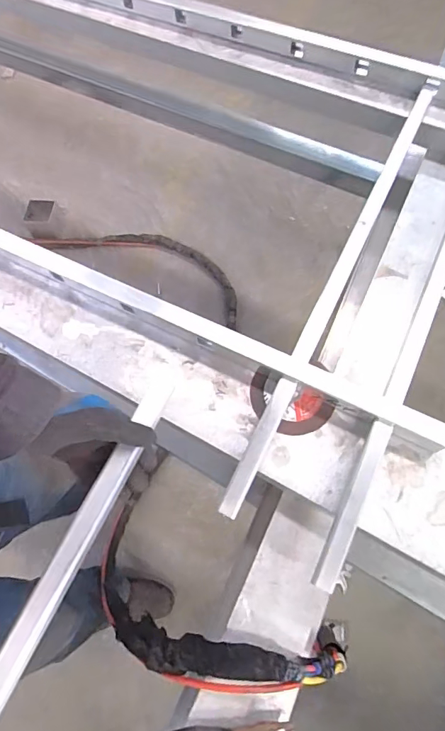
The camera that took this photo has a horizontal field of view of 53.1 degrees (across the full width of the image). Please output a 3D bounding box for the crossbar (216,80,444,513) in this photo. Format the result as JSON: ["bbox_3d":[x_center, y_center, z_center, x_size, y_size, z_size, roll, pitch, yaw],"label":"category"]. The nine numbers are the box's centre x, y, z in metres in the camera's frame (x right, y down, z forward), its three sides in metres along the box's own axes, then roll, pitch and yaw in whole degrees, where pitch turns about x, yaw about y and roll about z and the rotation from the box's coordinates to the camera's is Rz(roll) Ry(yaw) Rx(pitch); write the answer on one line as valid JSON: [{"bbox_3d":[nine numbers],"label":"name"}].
[{"bbox_3d":[0.199,-0.167,0.707,0.029,0.039,0.853,25,72,12],"label":"crossbar"}]

